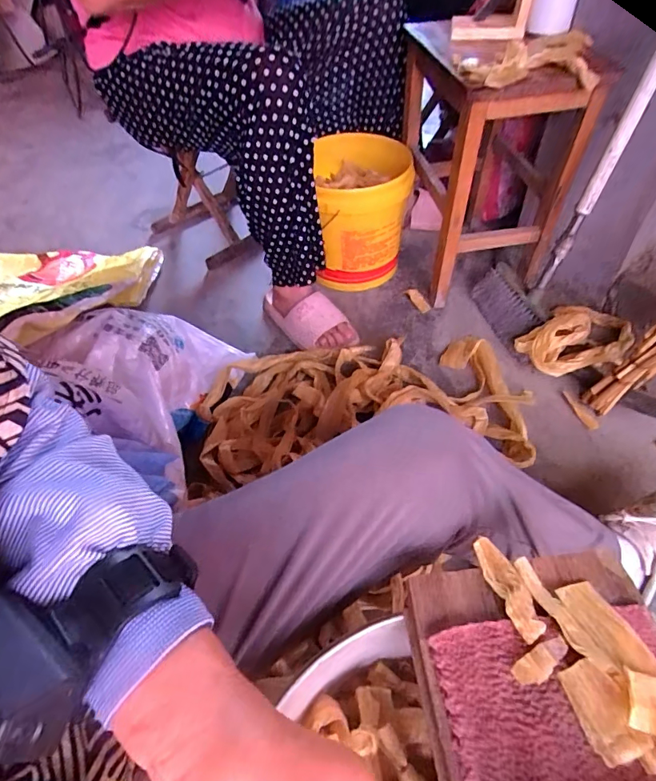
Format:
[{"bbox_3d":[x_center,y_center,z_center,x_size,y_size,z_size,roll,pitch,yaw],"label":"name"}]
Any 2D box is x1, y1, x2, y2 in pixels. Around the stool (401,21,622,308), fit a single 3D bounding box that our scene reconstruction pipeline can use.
[{"bbox_3d":[0.307,-0.449,0.936,0.261,0.440,0.383,-9,49,-3],"label":"stool"}]

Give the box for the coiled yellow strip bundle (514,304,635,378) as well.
[{"bbox_3d":[0.473,-0.105,0.854,0.241,0.076,0.155,-38,56,-25],"label":"coiled yellow strip bundle"}]

